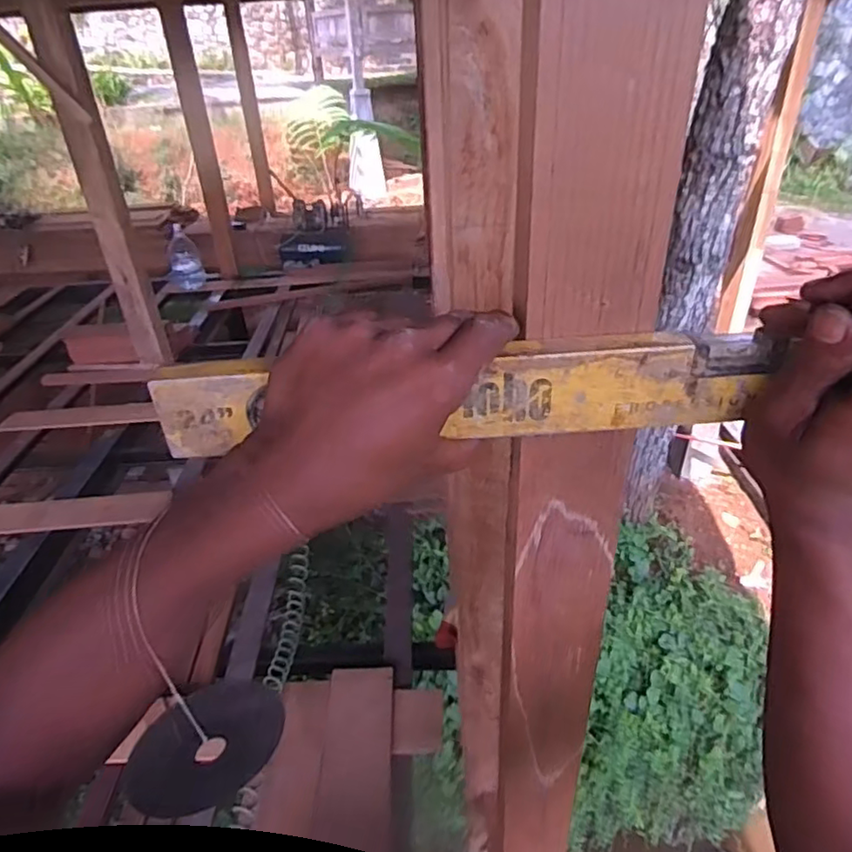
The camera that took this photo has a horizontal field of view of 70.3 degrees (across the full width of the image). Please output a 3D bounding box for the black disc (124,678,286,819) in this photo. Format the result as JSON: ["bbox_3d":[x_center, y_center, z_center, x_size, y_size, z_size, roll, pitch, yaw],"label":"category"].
[{"bbox_3d":[-0.119,0.178,0.333,0.082,0.074,0.007,11,4,-42],"label":"black disc"}]

